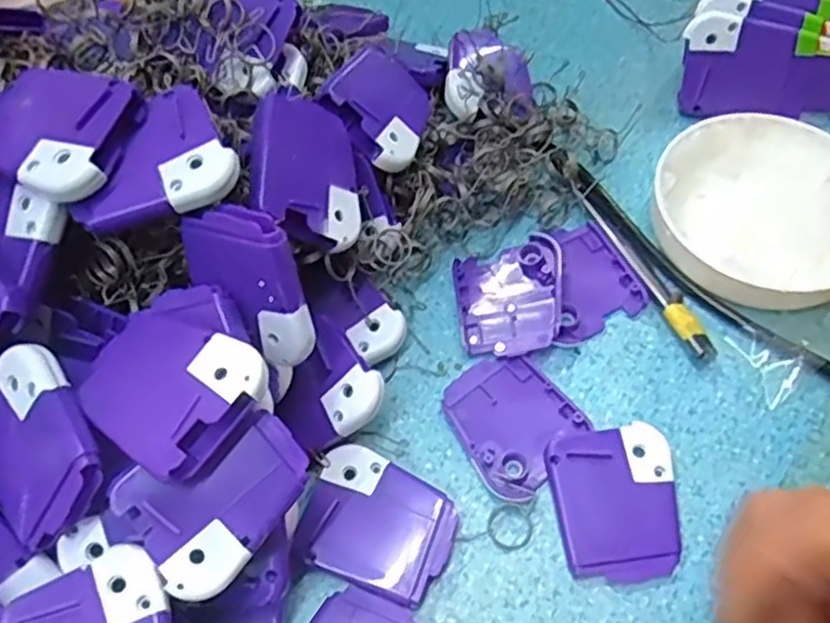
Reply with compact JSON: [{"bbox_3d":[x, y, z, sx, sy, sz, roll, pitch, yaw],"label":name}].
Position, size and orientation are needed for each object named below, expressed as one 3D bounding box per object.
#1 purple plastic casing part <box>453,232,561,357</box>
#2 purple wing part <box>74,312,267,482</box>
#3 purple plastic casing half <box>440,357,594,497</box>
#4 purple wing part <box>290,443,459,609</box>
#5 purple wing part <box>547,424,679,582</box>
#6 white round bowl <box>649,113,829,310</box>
[{"bbox_3d":[0.046,-0.007,0.346,0.050,0.011,0.057,-6,60,1],"label":"purple plastic casing part"},{"bbox_3d":[-0.089,0.024,0.253,0.065,0.015,0.051,33,68,21],"label":"purple wing part"},{"bbox_3d":[0.042,0.048,0.319,0.053,0.005,0.058,-40,65,-17],"label":"purple plastic casing half"},{"bbox_3d":[-0.015,0.088,0.297,0.060,0.011,0.050,18,63,14],"label":"purple wing part"},{"bbox_3d":[0.084,0.079,0.297,0.050,0.009,0.062,-7,60,1],"label":"purple wing part"},{"bbox_3d":[0.172,-0.051,0.351,0.103,0.027,0.100,-2,60,3],"label":"white round bowl"}]

